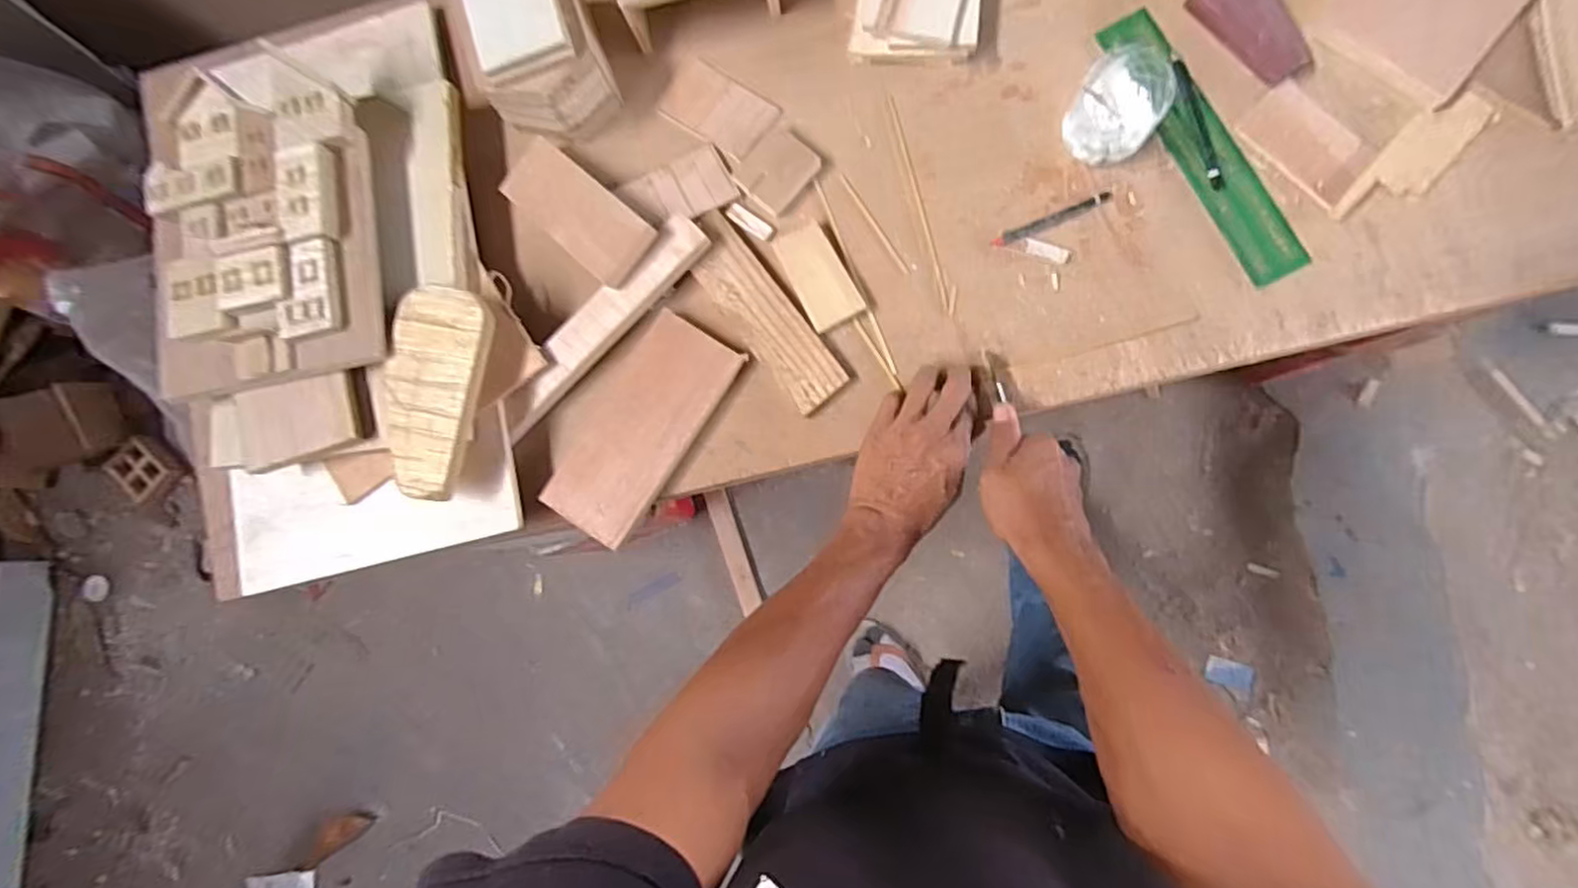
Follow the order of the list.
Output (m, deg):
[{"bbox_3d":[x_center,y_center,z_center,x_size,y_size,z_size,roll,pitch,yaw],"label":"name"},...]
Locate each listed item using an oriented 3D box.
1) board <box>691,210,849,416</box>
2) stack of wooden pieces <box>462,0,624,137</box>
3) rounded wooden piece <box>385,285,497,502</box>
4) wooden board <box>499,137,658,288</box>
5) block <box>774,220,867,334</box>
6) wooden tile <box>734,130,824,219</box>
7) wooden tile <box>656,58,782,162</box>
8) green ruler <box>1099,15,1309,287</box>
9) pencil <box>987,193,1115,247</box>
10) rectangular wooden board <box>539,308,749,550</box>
[{"bbox_3d":[-0.023,-0.114,0.584,0.053,0.007,0.186,-38,83,2],"label":"board"},{"bbox_3d":[-0.215,-0.335,0.579,0.101,0.092,0.119,-22,83,4],"label":"stack of wooden pieces"},{"bbox_3d":[-0.291,-0.044,0.553,0.075,0.021,0.166,10,85,10],"label":"rounded wooden piece"},{"bbox_3d":[-0.183,-0.201,0.584,0.154,0.012,0.061,41,92,16],"label":"wooden board"},{"bbox_3d":[0.025,-0.145,0.588,0.046,0.007,0.091,-28,83,3],"label":"block"},{"bbox_3d":[-0.009,-0.238,0.590,0.056,0.004,0.061,44,91,8],"label":"wooden tile"},{"bbox_3d":[-0.062,-0.298,0.606,0.095,0.005,0.060,35,90,8],"label":"wooden tile"},{"bbox_3d":[0.340,-0.247,0.560,0.047,0.008,0.251,-29,85,5],"label":"green ruler"},{"bbox_3d":[0.219,-0.186,0.567,0.104,0.007,0.010,-23,83,4],"label":"pencil"},{"bbox_3d":[-0.126,-0.014,0.576,0.084,0.015,0.192,34,90,8],"label":"rectangular wooden board"}]

